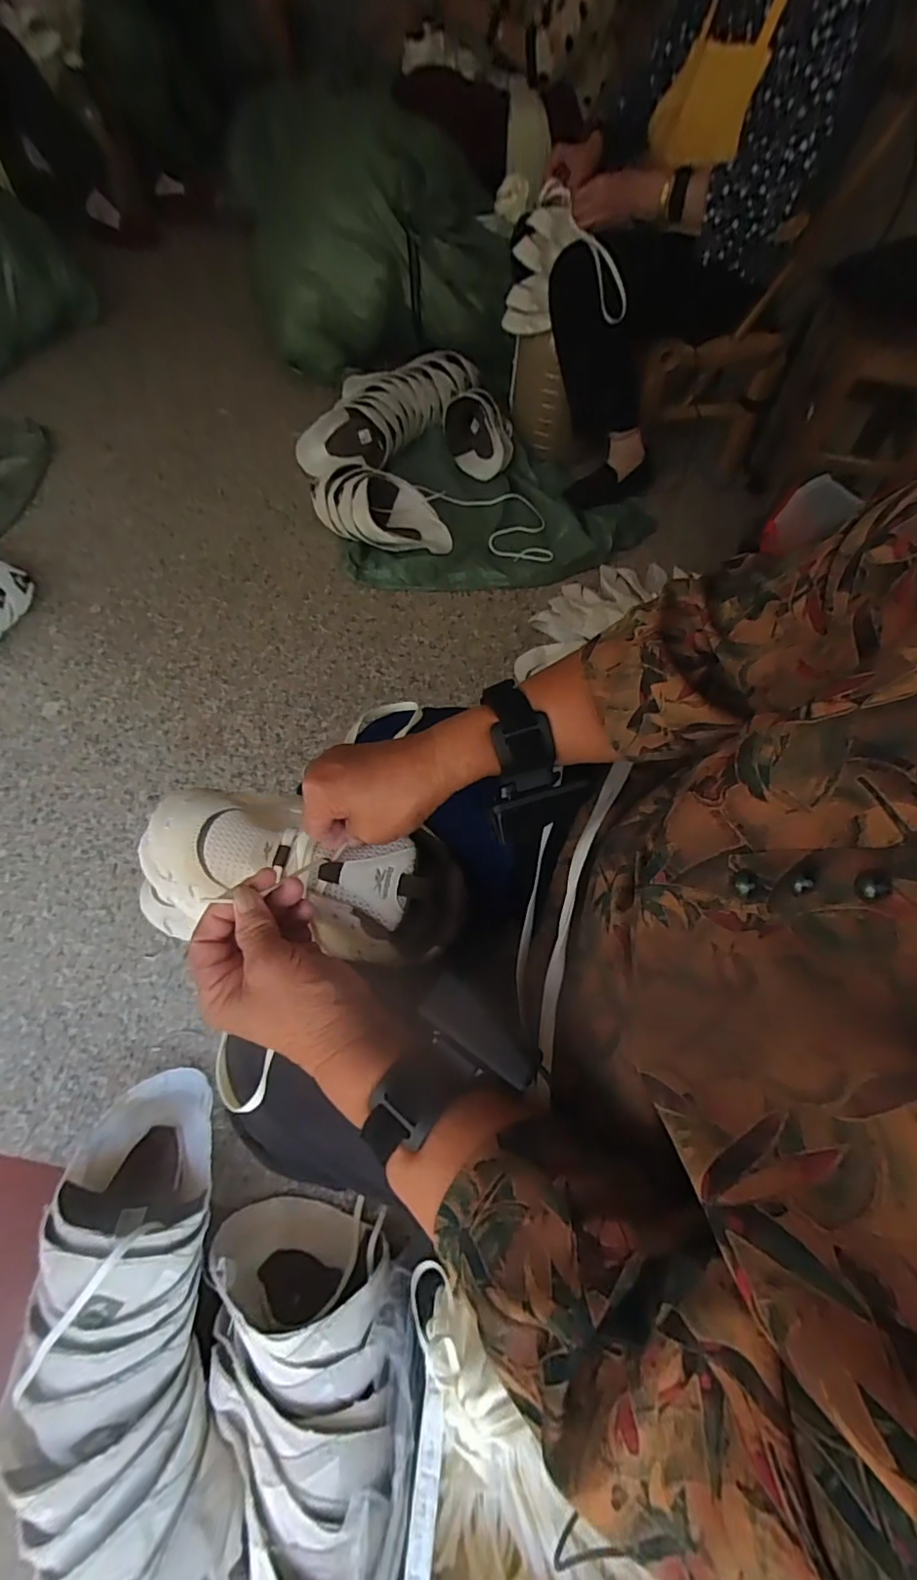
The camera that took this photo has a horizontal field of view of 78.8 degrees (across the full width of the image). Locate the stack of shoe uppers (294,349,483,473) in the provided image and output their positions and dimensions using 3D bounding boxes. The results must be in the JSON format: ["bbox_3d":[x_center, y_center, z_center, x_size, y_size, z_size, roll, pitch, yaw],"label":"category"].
[{"bbox_3d":[-0.158,-0.912,1.345,0.483,0.123,0.166,-34,66,-17],"label":"stack of shoe uppers"}]

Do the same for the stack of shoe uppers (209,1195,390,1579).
[{"bbox_3d":[-0.154,0.593,0.551,0.179,0.148,0.287,-6,61,-3],"label":"stack of shoe uppers"}]

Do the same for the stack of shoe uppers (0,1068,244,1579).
[{"bbox_3d":[-0.333,0.530,0.547,0.190,0.119,0.443,-16,63,-11],"label":"stack of shoe uppers"}]

